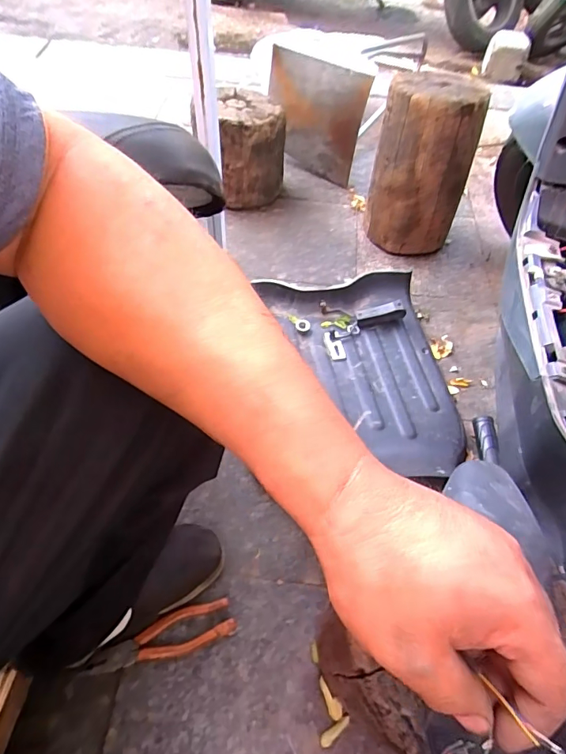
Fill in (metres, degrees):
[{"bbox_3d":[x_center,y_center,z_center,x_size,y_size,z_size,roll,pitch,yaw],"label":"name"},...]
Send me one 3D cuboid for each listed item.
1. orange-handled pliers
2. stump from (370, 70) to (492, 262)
[{"bbox_3d":[-0.156,0.339,0.579,0.185,0.016,0.050,-16,60,-15],"label":"orange-handled pliers"},{"bbox_3d":[0.299,-0.450,0.988,0.201,0.318,0.196,17,58,6],"label":"stump"}]

